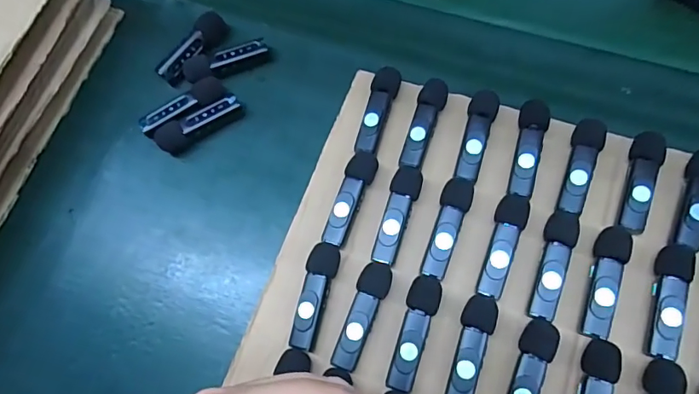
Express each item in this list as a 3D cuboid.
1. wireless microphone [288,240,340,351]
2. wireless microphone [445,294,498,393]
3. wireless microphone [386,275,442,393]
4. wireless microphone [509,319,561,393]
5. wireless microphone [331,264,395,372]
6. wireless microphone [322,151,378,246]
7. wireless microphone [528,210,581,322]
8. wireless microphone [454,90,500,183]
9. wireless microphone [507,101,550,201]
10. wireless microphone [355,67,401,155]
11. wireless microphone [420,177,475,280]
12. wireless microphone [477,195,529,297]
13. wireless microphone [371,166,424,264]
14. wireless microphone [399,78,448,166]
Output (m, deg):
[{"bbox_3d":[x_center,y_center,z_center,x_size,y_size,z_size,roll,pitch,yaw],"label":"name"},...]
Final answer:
[{"bbox_3d":[-0.021,0.061,0.293,0.019,0.015,0.064,9,69,9],"label":"wireless microphone"},{"bbox_3d":[0.069,0.089,0.275,0.018,0.018,0.065,18,71,12],"label":"wireless microphone"},{"bbox_3d":[0.039,0.080,0.281,0.019,0.014,0.066,13,70,11],"label":"wireless microphone"},{"bbox_3d":[0.099,0.101,0.268,0.018,0.017,0.065,22,72,14],"label":"wireless microphone"},{"bbox_3d":[0.008,0.072,0.288,0.018,0.018,0.064,18,71,12],"label":"wireless microphone"},{"bbox_3d":[0.001,0.001,0.311,0.019,0.016,0.065,17,70,12],"label":"wireless microphone"},{"bbox_3d":[0.121,0.040,0.285,0.017,0.017,0.067,17,70,12],"label":"wireless microphone"},{"bbox_3d":[0.084,-0.039,0.318,0.018,0.020,0.063,13,70,10],"label":"wireless microphone"},{"bbox_3d":[0.115,-0.031,0.311,0.018,0.020,0.068,15,70,11],"label":"wireless microphone"},{"bbox_3d":[0.020,-0.059,0.330,0.018,0.018,0.065,12,70,10],"label":"wireless microphone"},{"bbox_3d":[0.061,0.020,0.299,0.018,0.016,0.065,16,70,12],"label":"wireless microphone"},{"bbox_3d":[0.094,0.030,0.293,0.019,0.019,0.066,15,70,11],"label":"wireless microphone"},{"bbox_3d":[0.029,0.011,0.305,0.019,0.017,0.065,18,71,12],"label":"wireless microphone"},{"bbox_3d":[0.051,-0.048,0.323,0.019,0.017,0.063,14,70,11],"label":"wireless microphone"}]

